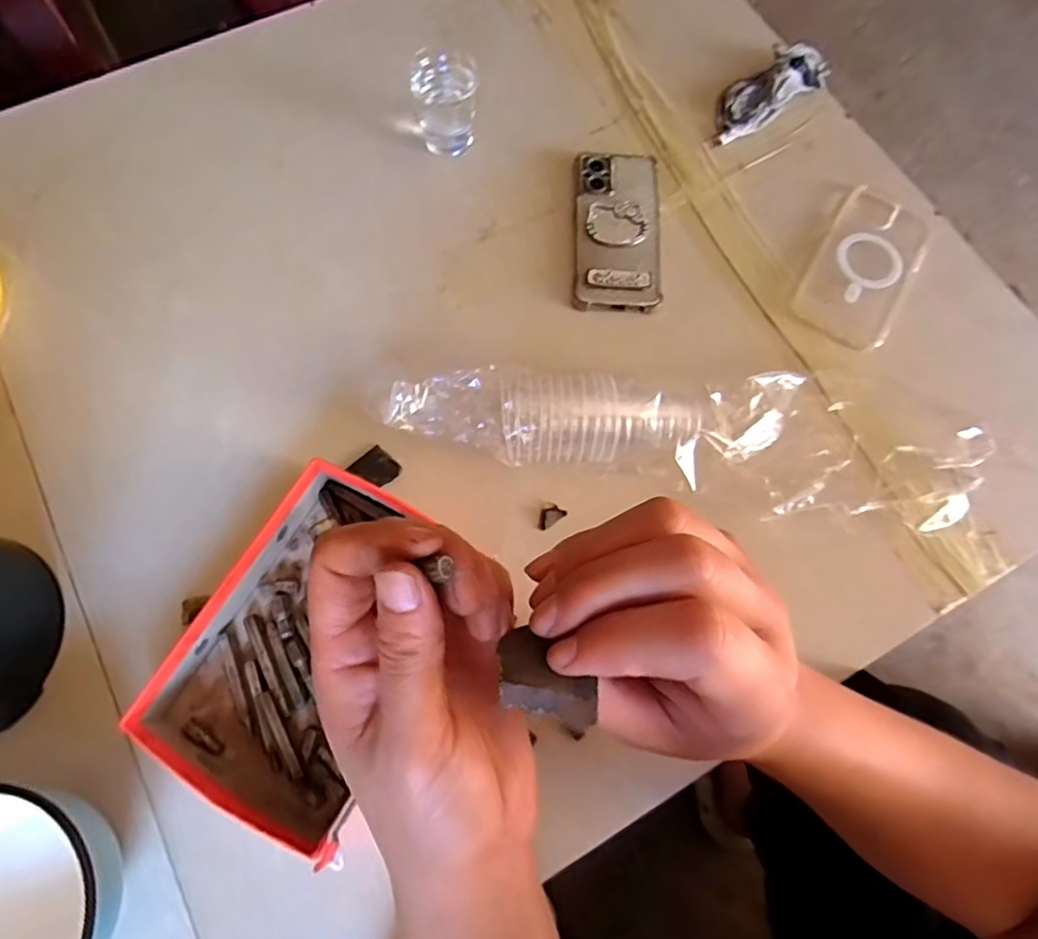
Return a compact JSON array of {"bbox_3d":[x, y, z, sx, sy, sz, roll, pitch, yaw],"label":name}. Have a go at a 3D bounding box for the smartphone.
[{"bbox_3d":[0.087,-0.213,0.546,0.073,0.014,0.165,3,72,0],"label":"smartphone"}]

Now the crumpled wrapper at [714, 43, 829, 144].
[{"bbox_3d":[0.241,-0.369,0.599,0.136,0.017,0.051,-38,76,-12],"label":"crumpled wrapper"}]

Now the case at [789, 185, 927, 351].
[{"bbox_3d":[0.306,-0.183,0.542,0.079,0.015,0.163,30,74,9],"label":"case"}]

